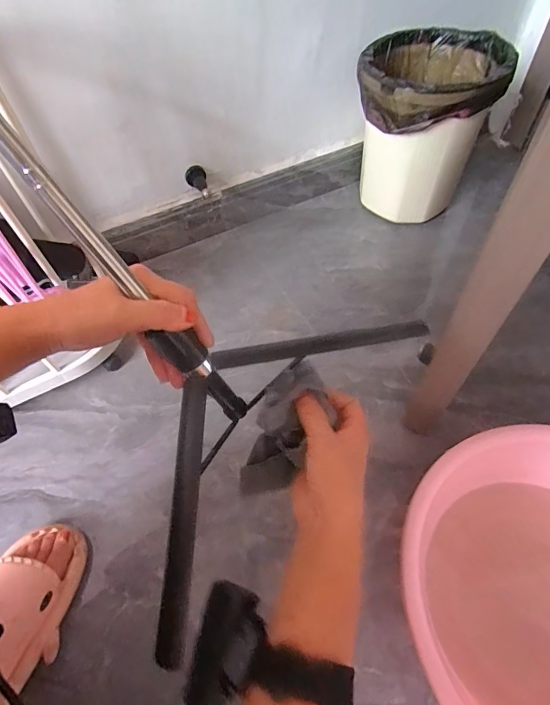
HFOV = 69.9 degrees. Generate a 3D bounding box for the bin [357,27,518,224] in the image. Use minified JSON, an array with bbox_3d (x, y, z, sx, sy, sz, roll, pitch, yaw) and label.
[{"bbox_3d":[0.301,-0.459,0.845,0.265,0.298,0.276,9,56,8],"label":"bin"}]

